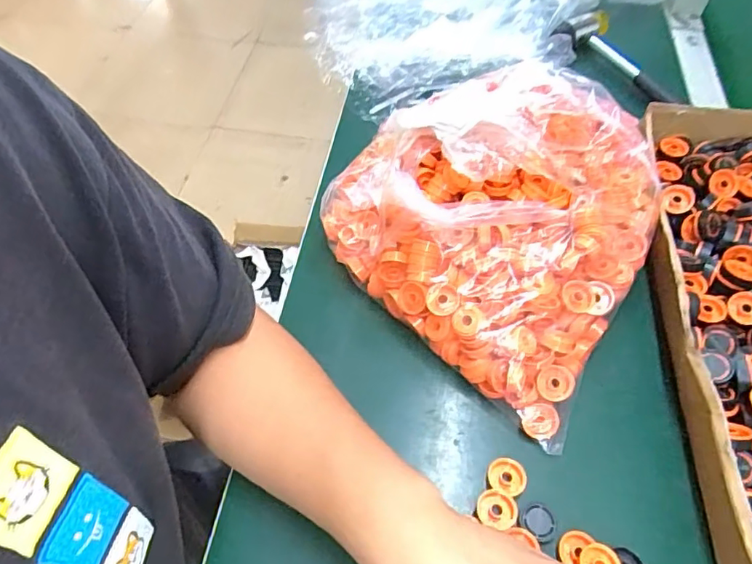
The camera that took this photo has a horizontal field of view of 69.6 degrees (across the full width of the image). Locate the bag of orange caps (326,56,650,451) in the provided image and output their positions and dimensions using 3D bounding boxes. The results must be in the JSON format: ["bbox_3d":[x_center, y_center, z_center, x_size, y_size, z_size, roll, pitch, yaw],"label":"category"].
[{"bbox_3d":[0.099,-0.070,0.440,0.279,0.087,0.234,37,64,25],"label":"bag of orange caps"}]

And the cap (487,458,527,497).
[{"bbox_3d":[0.092,0.137,0.380,0.026,0.007,0.023,12,55,7],"label":"cap"}]

